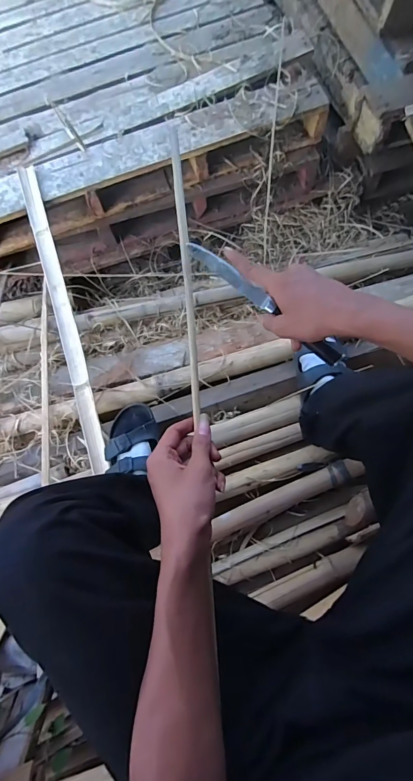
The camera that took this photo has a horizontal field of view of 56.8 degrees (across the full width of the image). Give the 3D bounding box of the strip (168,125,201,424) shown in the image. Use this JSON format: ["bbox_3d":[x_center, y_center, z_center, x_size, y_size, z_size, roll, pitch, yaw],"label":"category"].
[{"bbox_3d":[-0.026,-0.156,0.461,0.013,0.011,0.373,-5,77,-2],"label":"strip"}]

